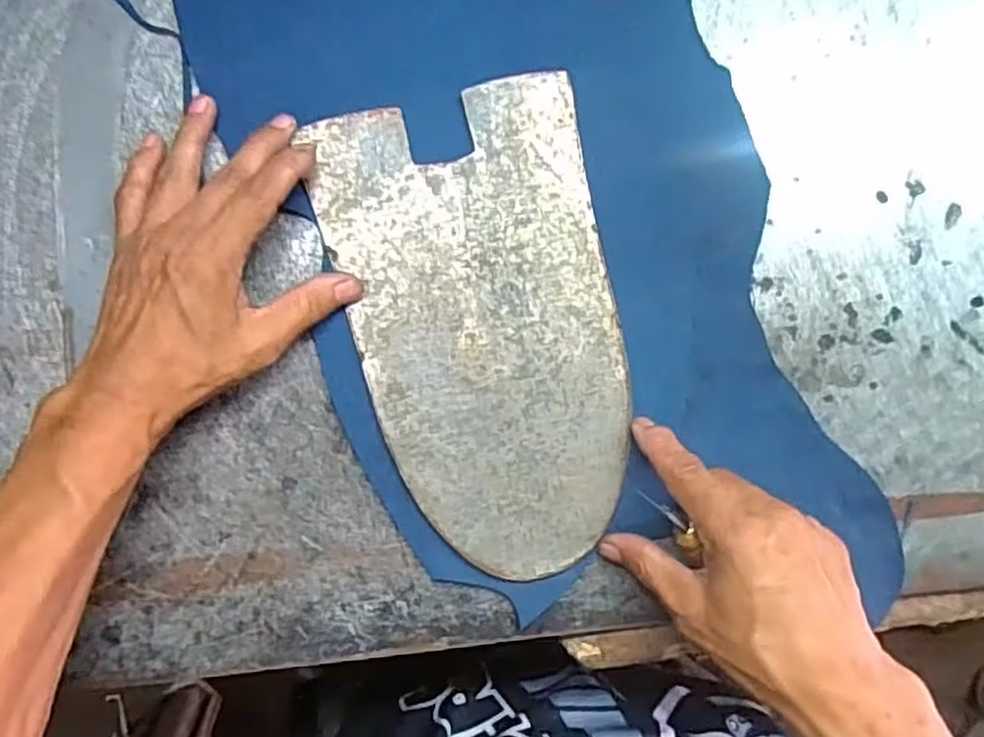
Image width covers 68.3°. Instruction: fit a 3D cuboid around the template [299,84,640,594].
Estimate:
[{"bbox_3d":[-0.001,-0.021,0.393,0.140,0.005,0.255,-14,89,-6],"label":"template"}]

